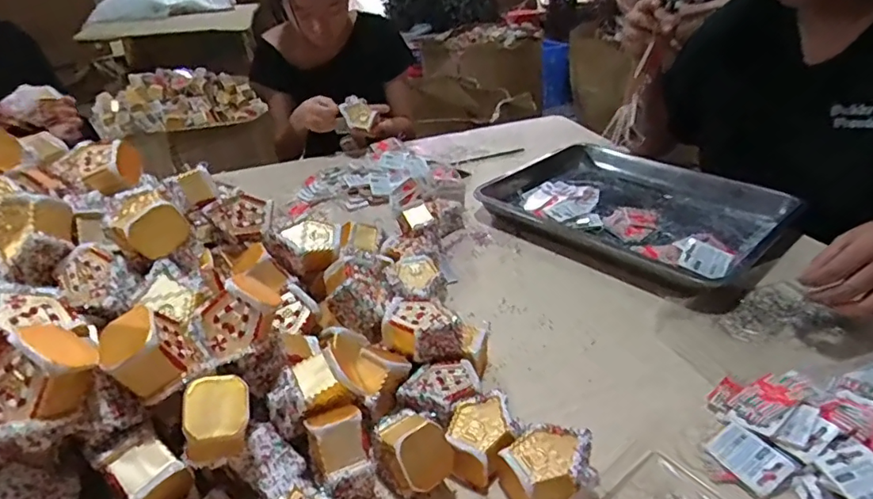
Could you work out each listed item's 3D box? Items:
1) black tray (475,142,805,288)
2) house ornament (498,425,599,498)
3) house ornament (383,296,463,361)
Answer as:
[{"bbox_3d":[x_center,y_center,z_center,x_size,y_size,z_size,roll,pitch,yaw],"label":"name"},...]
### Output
[{"bbox_3d":[0.299,-0.067,0.858,0.289,0.074,0.423,-28,39,-34],"label":"black tray"},{"bbox_3d":[0.100,0.193,0.462,0.081,0.046,0.066,-19,35,-24],"label":"house ornament"},{"bbox_3d":[-0.014,0.089,0.565,0.081,0.047,0.051,16,37,29],"label":"house ornament"}]

